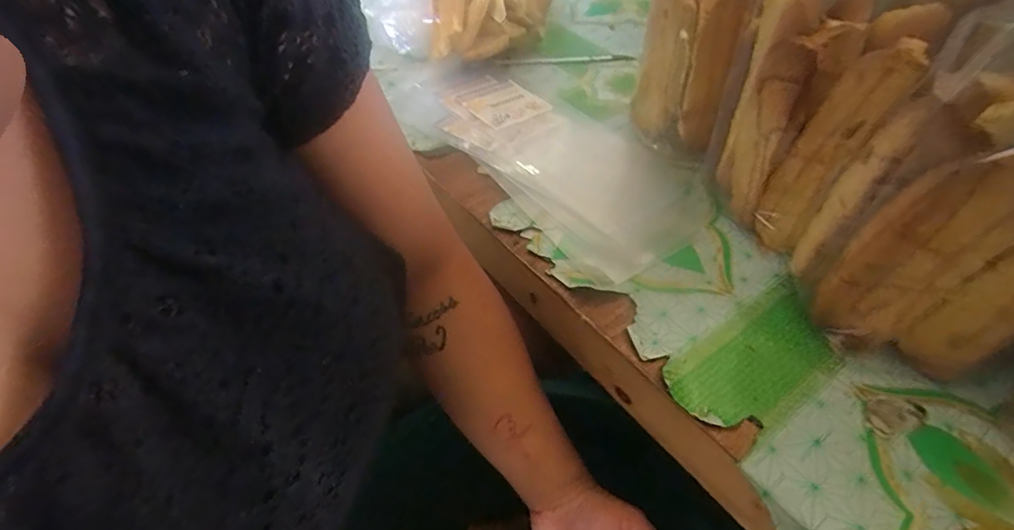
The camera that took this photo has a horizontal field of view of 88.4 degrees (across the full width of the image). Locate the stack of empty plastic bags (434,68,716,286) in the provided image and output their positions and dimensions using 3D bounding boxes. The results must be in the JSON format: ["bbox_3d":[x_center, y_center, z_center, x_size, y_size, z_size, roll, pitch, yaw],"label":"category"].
[{"bbox_3d":[0.042,-0.106,0.471,0.141,0.008,0.295,-27,54,-23],"label":"stack of empty plastic bags"}]

